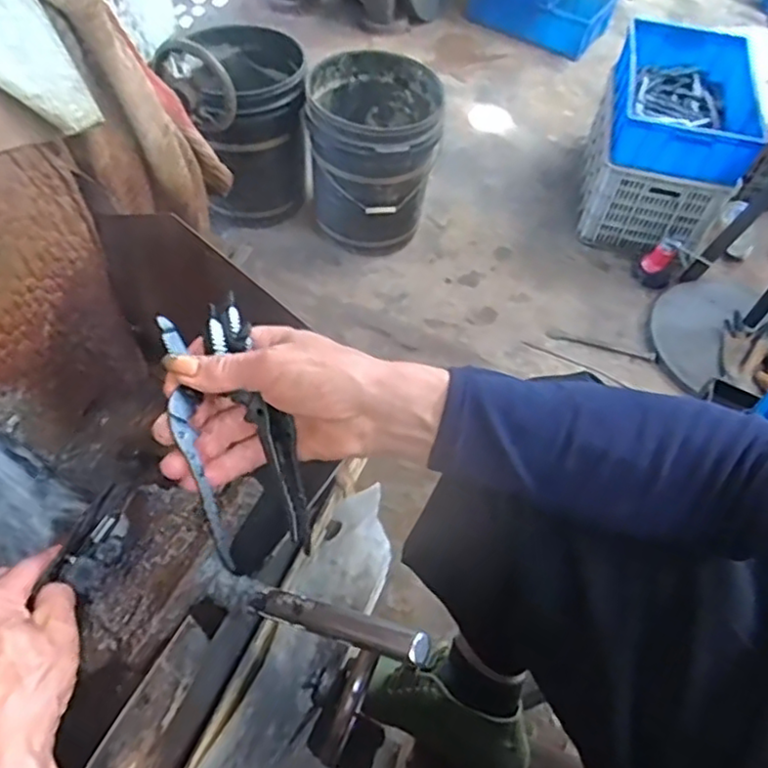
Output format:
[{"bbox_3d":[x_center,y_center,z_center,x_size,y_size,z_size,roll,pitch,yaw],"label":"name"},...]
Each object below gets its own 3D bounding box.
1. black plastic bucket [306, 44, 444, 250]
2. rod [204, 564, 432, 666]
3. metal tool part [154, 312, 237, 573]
[{"bbox_3d":[-0.034,-0.623,1.762,0.327,0.381,0.359,5,55,-2],"label":"black plastic bucket"},{"bbox_3d":[-0.048,0.144,0.407,0.175,0.018,0.021,1,47,38],"label":"rod"},{"bbox_3d":[-0.112,0.034,0.380,0.022,0.005,0.153,-2,75,-45],"label":"metal tool part"}]

